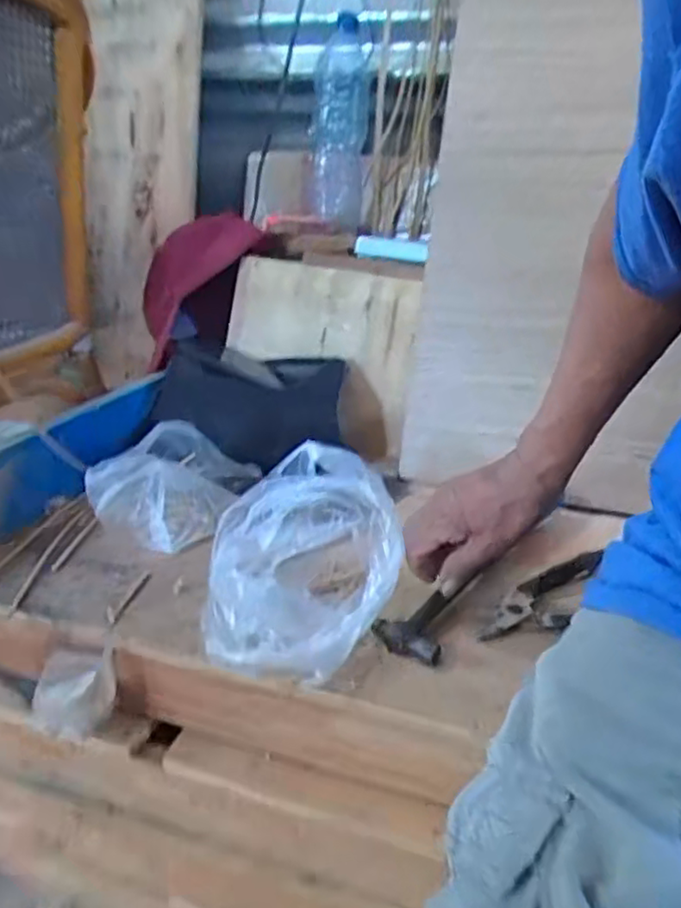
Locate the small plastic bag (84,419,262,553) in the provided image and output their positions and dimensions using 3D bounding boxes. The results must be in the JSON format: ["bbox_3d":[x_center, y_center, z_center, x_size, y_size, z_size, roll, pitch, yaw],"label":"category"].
[{"bbox_3d":[-0.158,0.024,0.653,0.112,0.070,0.153,8,23,16],"label":"small plastic bag"}]

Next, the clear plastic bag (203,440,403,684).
[{"bbox_3d":[-0.025,0.078,0.499,0.139,0.096,0.181,1,22,0],"label":"clear plastic bag"}]

